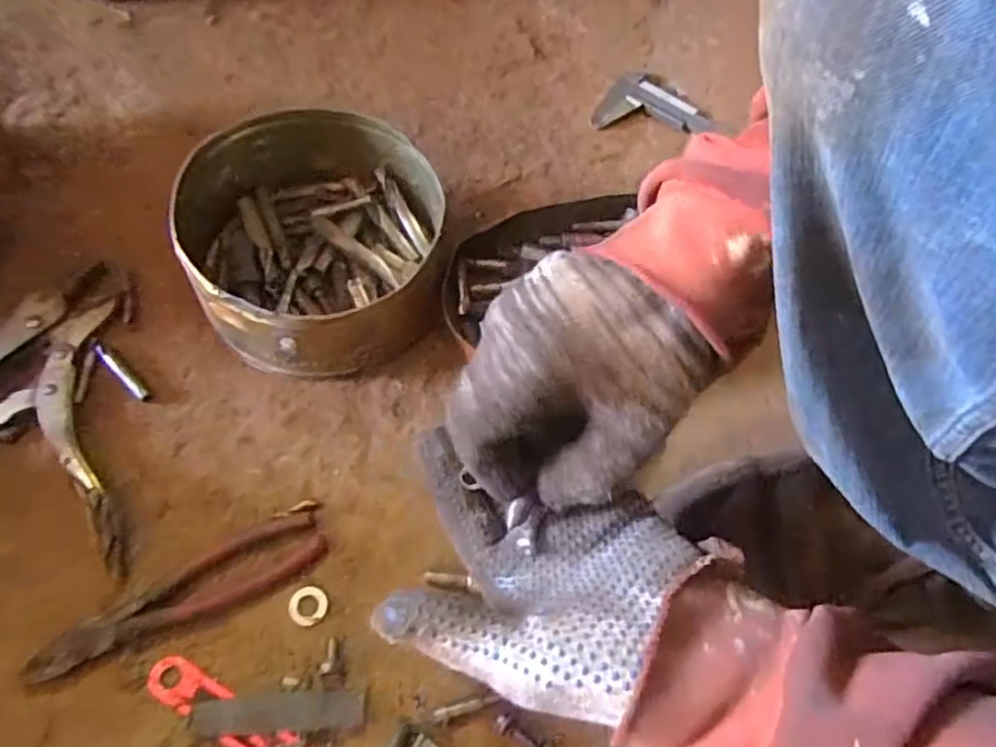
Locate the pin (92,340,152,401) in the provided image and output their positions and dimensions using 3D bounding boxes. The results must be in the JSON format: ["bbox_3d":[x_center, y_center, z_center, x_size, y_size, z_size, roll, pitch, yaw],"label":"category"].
[{"bbox_3d":[-0.271,-0.001,0.472,0.059,0.013,0.009,40,63,13],"label":"pin"}]

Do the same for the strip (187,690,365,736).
[{"bbox_3d":[-0.126,0.196,0.381,0.095,0.004,0.020,2,56,-10],"label":"strip"}]

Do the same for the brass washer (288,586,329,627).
[{"bbox_3d":[-0.121,0.148,0.419,0.024,0.004,0.024,-2,62,-13],"label":"brass washer"}]

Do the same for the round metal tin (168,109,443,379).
[{"bbox_3d":[-0.134,-0.099,0.504,0.176,0.087,0.195,-3,61,-11],"label":"round metal tin"}]

